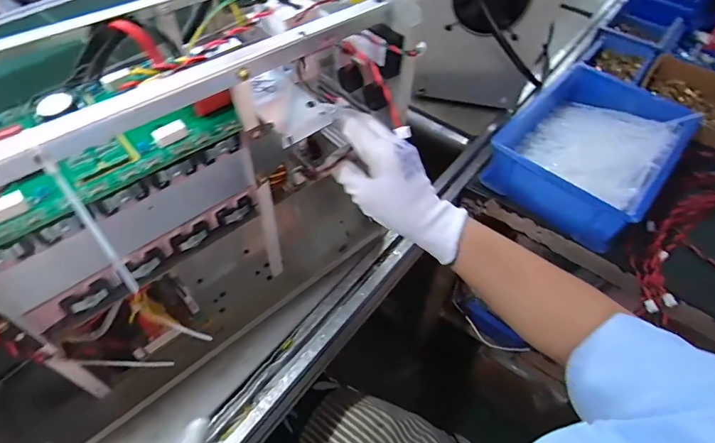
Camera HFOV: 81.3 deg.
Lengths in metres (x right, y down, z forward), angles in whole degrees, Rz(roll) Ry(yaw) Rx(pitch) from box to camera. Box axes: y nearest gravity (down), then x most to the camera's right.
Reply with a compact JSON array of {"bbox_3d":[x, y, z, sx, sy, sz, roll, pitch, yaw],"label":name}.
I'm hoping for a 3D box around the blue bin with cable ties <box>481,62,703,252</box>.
[{"bbox_3d":[0.352,-0.113,0.633,0.313,0.079,0.218,-37,62,-27],"label":"blue bin with cable ties"}]

